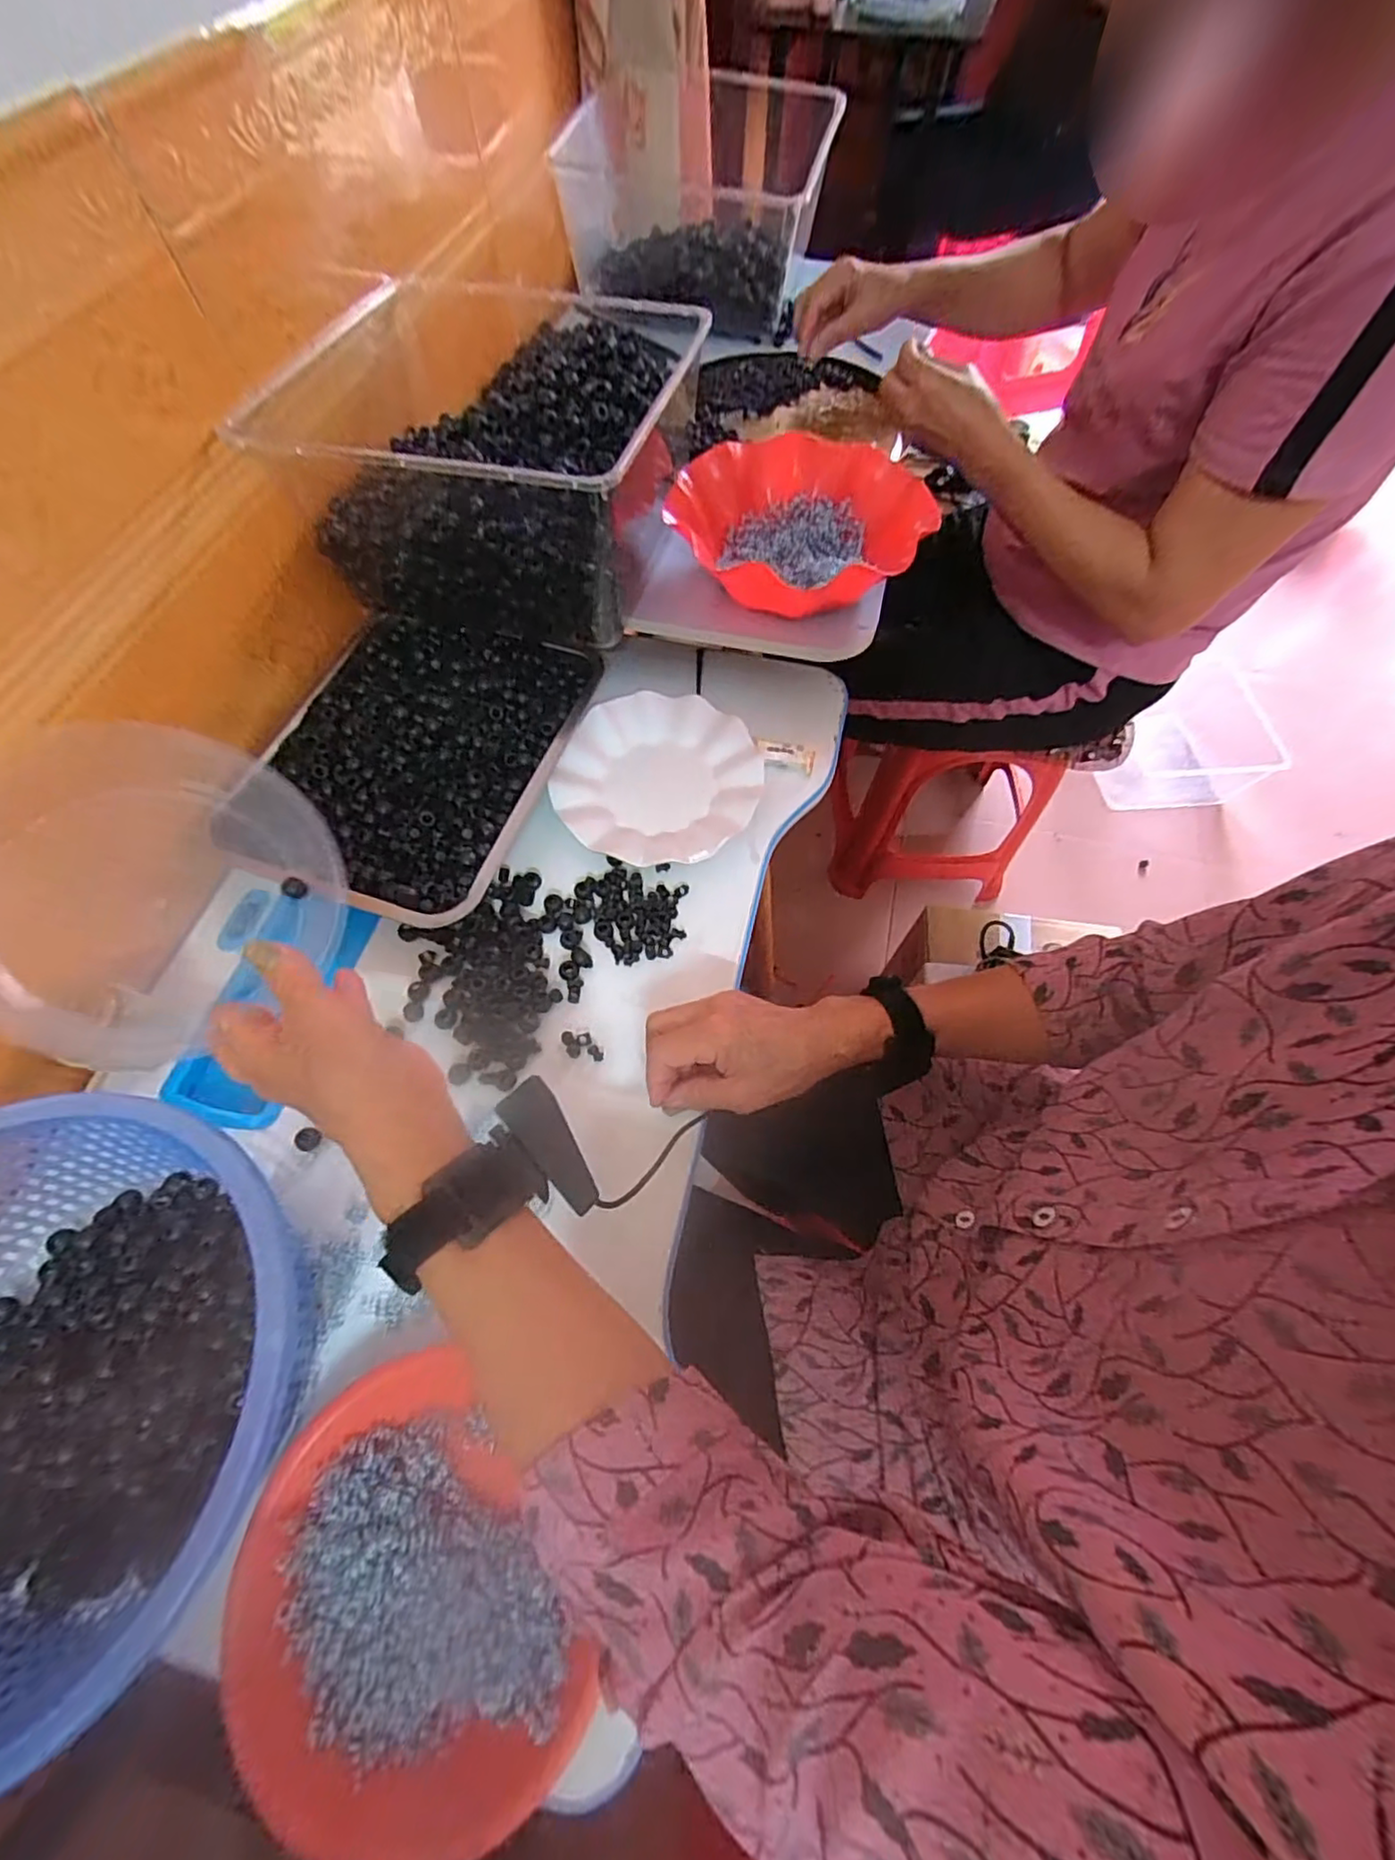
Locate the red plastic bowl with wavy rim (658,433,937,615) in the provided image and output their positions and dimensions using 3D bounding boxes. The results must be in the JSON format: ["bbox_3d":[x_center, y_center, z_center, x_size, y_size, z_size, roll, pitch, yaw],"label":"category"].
[{"bbox_3d":[0.094,-0.356,0.571,0.215,0.074,0.210,0,64,0],"label":"red plastic bowl with wavy rim"}]

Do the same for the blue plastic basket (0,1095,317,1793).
[{"bbox_3d":[-0.340,0.241,0.335,0.273,0.100,0.271,-10,65,-5],"label":"blue plastic basket"}]

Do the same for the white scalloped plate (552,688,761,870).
[{"bbox_3d":[-0.032,-0.135,0.564,0.174,0.024,0.170,0,64,0],"label":"white scalloped plate"}]

